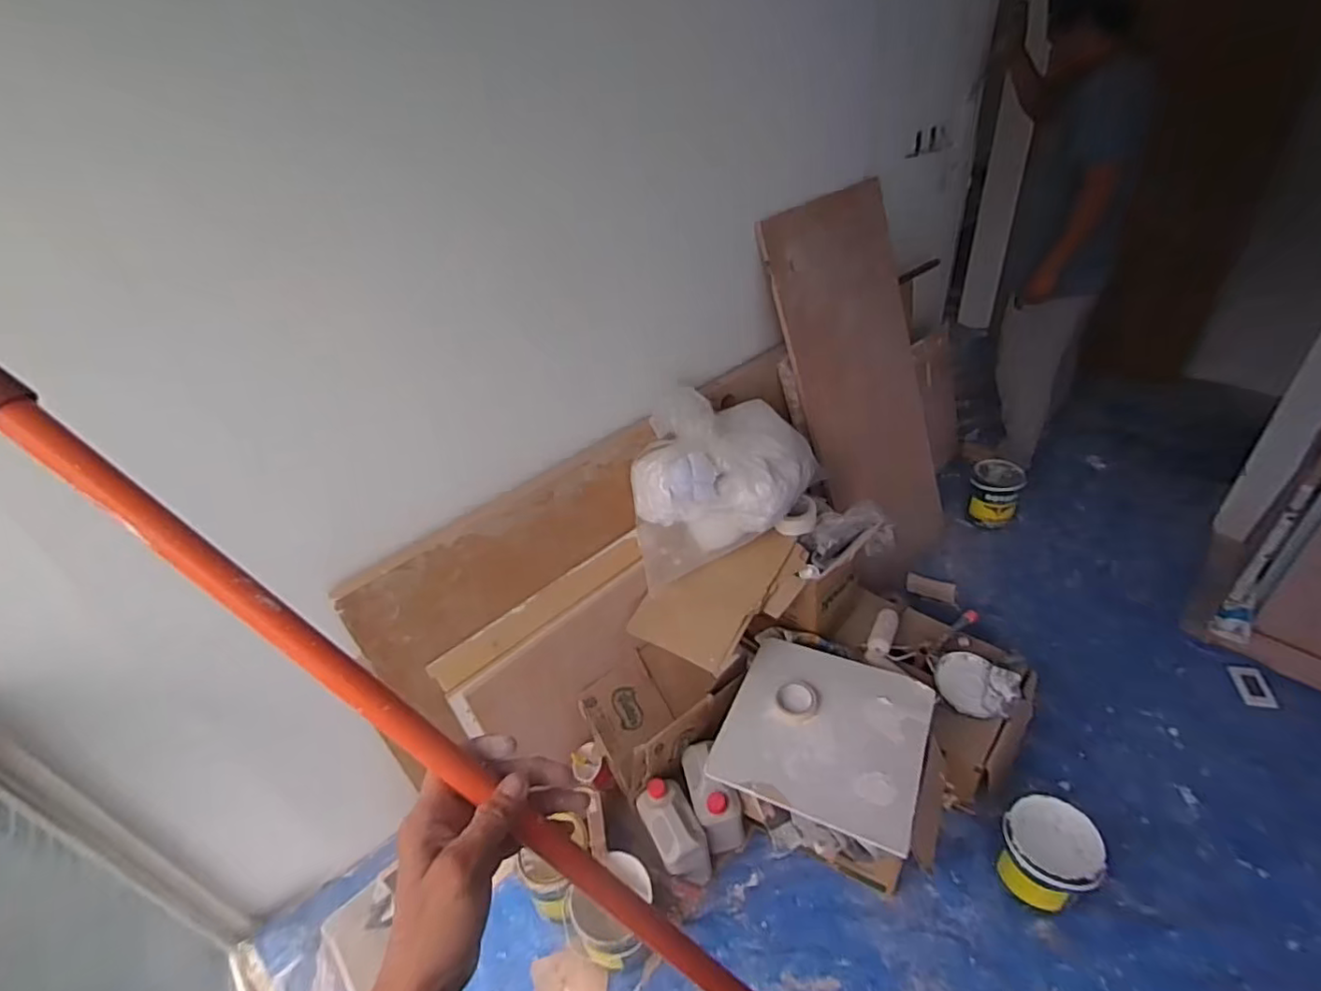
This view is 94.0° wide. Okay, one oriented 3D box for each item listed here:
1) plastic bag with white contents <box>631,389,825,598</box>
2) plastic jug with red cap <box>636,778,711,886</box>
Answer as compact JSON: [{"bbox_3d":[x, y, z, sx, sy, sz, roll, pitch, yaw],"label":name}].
[{"bbox_3d":[0.166,-0.028,1.564,0.459,0.395,0.302,-3,37,6],"label":"plastic bag with white contents"},{"bbox_3d":[0.030,0.746,1.378,0.109,0.155,0.186,-21,39,-18],"label":"plastic jug with red cap"}]

